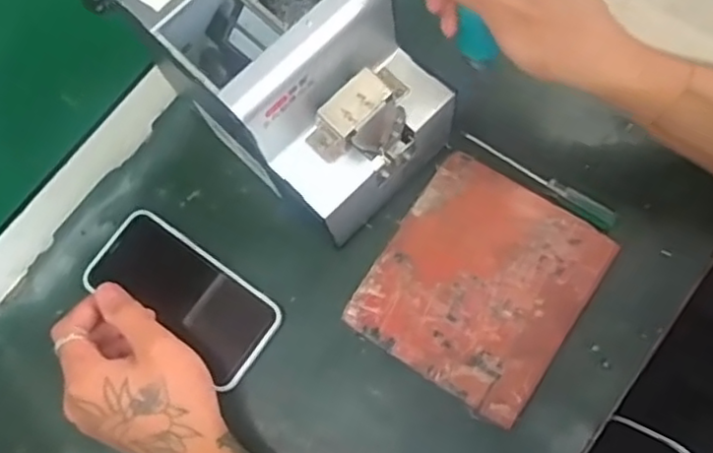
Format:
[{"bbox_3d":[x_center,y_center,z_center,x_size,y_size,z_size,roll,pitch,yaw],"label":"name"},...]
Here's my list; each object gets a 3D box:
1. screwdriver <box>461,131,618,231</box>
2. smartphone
[{"bbox_3d":[0.137,-0.037,0.505,0.128,0.015,0.016,34,80,15],"label":"screwdriver"},{"bbox_3d":[-0.127,0.050,0.494,0.143,0.010,0.068,36,78,10],"label":"smartphone"}]

